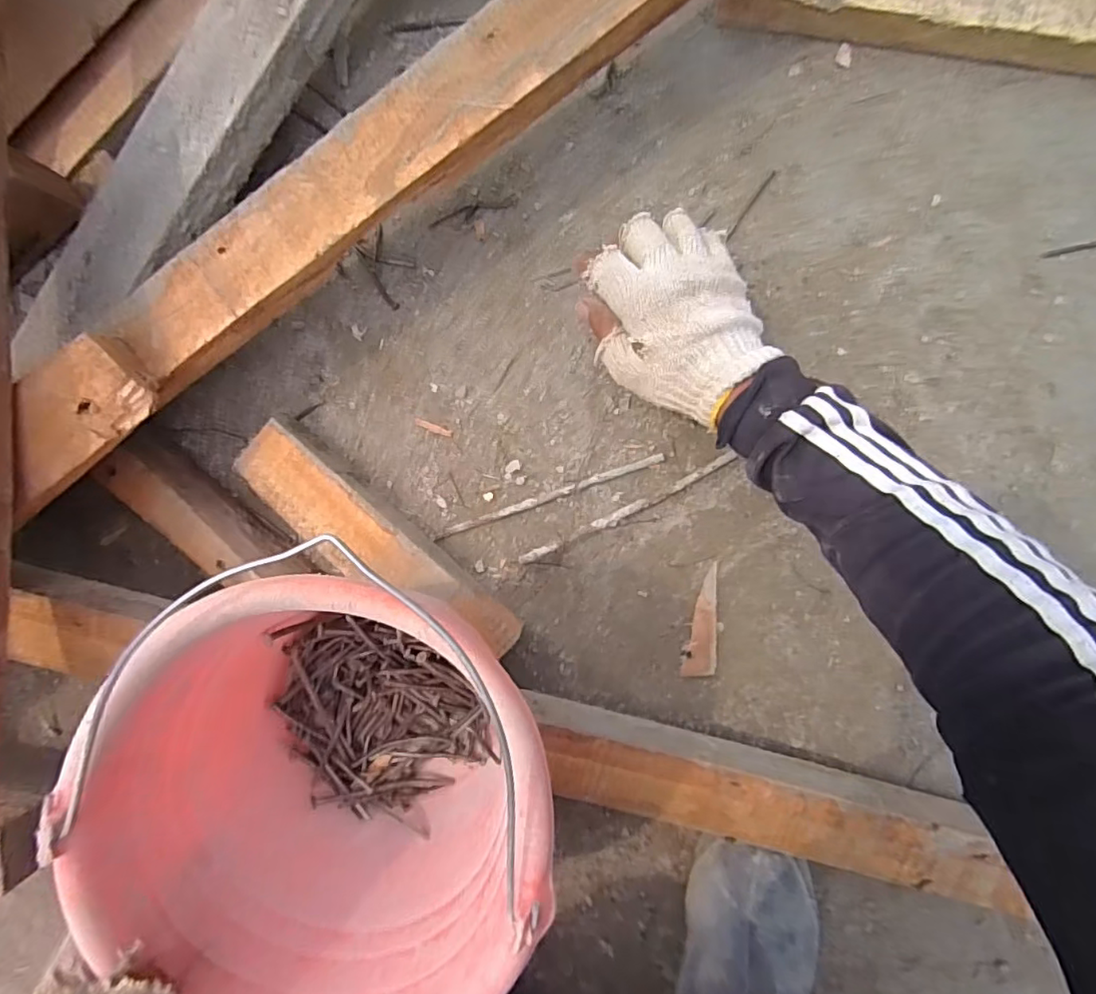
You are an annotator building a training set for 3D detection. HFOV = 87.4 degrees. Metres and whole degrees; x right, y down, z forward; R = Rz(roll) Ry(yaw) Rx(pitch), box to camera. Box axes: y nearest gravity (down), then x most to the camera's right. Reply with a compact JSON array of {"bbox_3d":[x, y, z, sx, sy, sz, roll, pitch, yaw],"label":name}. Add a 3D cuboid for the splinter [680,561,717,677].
[{"bbox_3d":[0.126,0.100,0.463,0.026,0.007,0.090,5,95,5],"label":"splinter"}]

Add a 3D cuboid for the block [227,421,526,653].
[{"bbox_3d":[-0.143,0.036,0.467,0.242,0.045,0.065,40,97,2],"label":"block"}]

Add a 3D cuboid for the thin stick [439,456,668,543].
[{"bbox_3d":[0.000,0.000,0.469,0.194,0.006,0.008,-20,92,7],"label":"thin stick"}]

